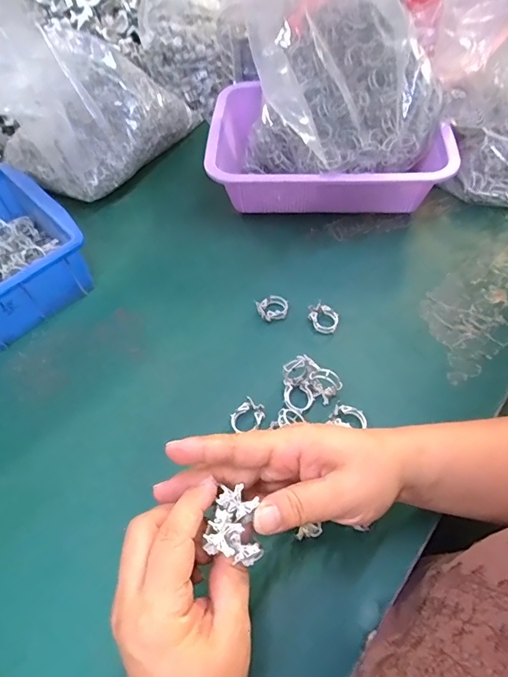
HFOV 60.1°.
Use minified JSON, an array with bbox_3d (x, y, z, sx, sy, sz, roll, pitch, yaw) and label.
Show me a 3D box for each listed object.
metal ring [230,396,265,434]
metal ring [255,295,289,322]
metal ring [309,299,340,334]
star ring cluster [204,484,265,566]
[{"bbox_3d":[-0.005,0.067,0.378,0.024,0.011,0.031,38,67,22],"label":"metal ring"},{"bbox_3d":[0.020,-0.032,0.441,0.030,0.007,0.028,-30,62,-15],"label":"metal ring"},{"bbox_3d":[0.069,-0.021,0.432,0.027,0.010,0.032,-25,61,-12],"label":"metal ring"},{"bbox_3d":[-0.008,0.100,0.237,0.029,0.015,0.034,10,59,8],"label":"star ring cluster"}]

